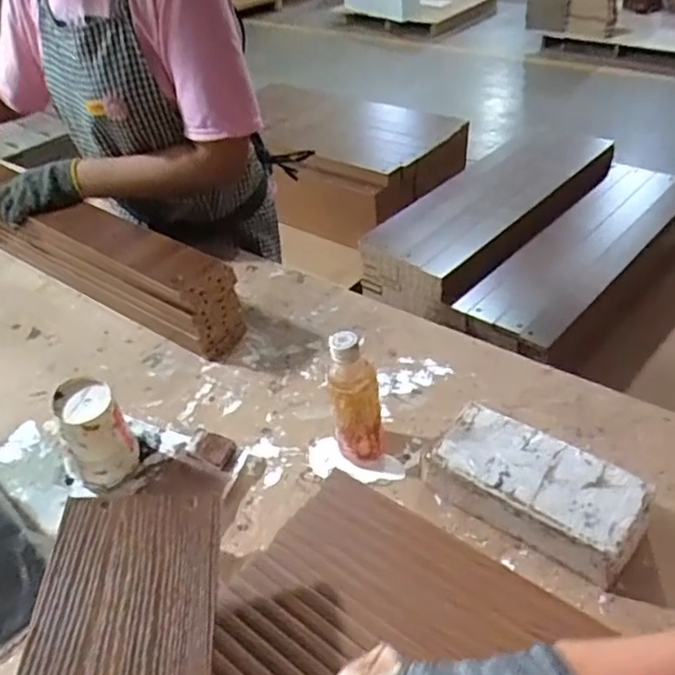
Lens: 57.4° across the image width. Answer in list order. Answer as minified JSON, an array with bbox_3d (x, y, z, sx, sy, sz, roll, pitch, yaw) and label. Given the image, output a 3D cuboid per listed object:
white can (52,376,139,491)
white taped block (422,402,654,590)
[{"bbox_3d":[-0.271,0.117,0.698,0.073,0.141,0.064,-24,42,-20],"label":"white can"},{"bbox_3d":[0.201,0.155,0.635,0.203,0.064,0.096,23,48,33],"label":"white taped block"}]

